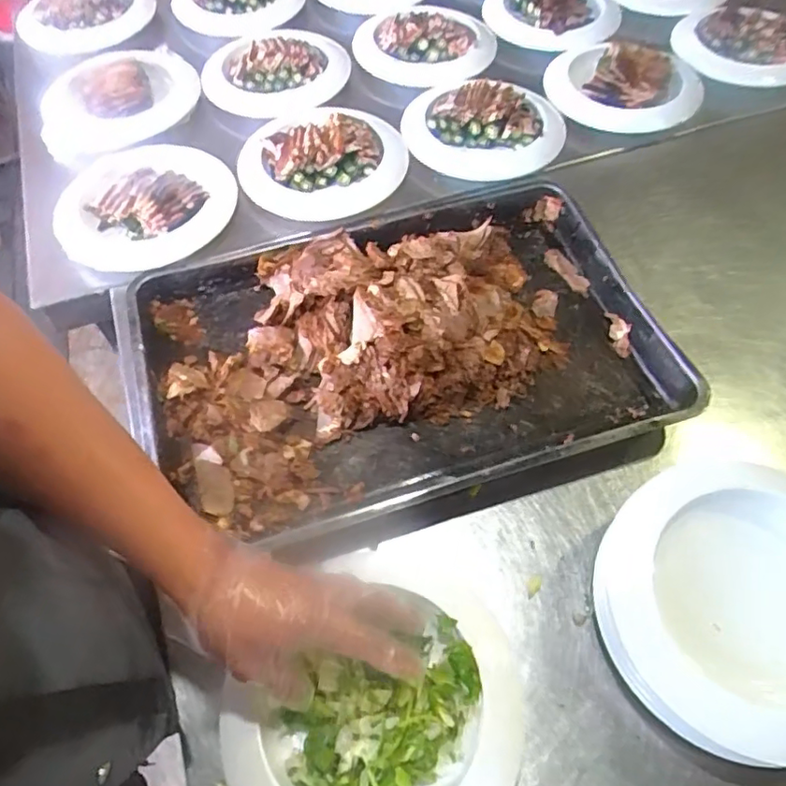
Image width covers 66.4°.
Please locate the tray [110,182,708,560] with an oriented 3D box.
[{"bbox_3d":[0.012,-0.068,0.682,0.567,0.069,0.402,-16,60,-9],"label":"tray"}]

